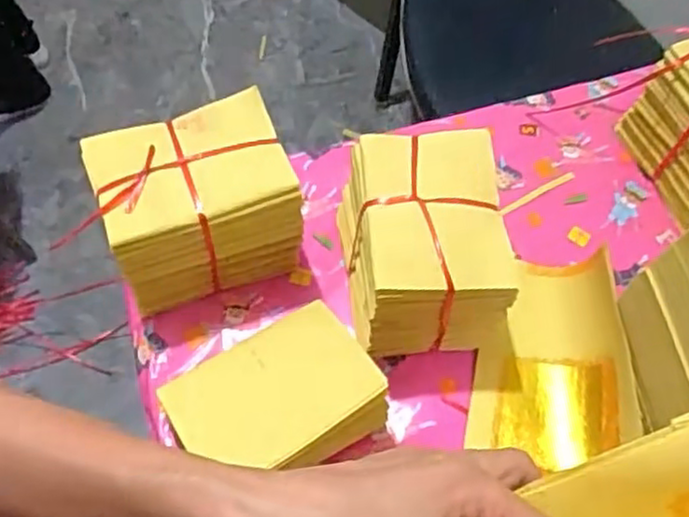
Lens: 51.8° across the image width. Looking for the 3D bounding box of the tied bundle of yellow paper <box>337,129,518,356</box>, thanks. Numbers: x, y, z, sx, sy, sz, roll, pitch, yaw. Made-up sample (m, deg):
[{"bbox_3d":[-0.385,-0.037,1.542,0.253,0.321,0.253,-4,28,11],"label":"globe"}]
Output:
[{"bbox_3d":[0.070,-0.013,0.648,0.129,0.129,0.163,-7,61,-5],"label":"tied bundle of yellow paper"}]

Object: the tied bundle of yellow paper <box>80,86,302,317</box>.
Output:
[{"bbox_3d":[-0.134,-0.051,0.652,0.161,0.126,0.120,-19,63,-11],"label":"tied bundle of yellow paper"}]

